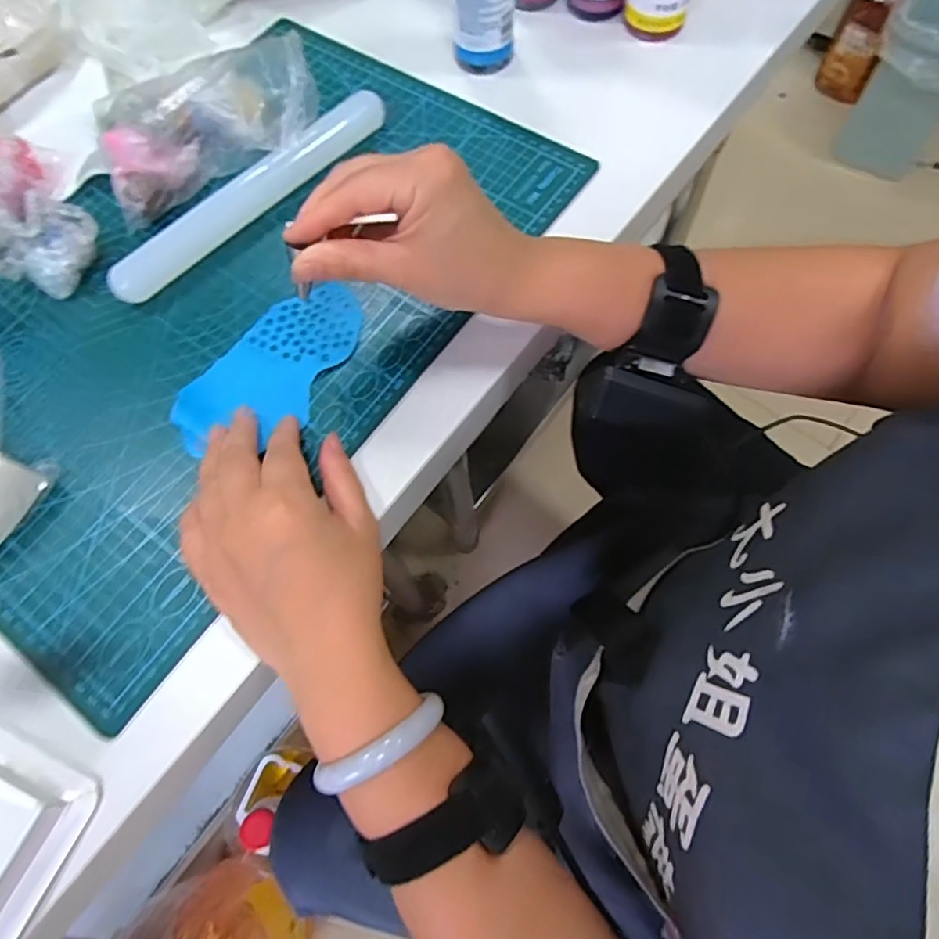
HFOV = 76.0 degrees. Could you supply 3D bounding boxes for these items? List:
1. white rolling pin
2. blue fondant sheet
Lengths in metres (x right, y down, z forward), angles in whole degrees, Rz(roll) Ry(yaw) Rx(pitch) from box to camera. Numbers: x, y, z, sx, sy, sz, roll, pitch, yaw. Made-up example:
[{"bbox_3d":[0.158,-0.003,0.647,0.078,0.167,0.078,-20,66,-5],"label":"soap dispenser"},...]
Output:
[{"bbox_3d":[-0.146,-0.187,0.407,0.218,0.023,0.029,-42,72,-13],"label":"white rolling pin"},{"bbox_3d":[-0.116,-0.060,0.359,0.067,0.006,0.130,42,75,17],"label":"blue fondant sheet"}]

